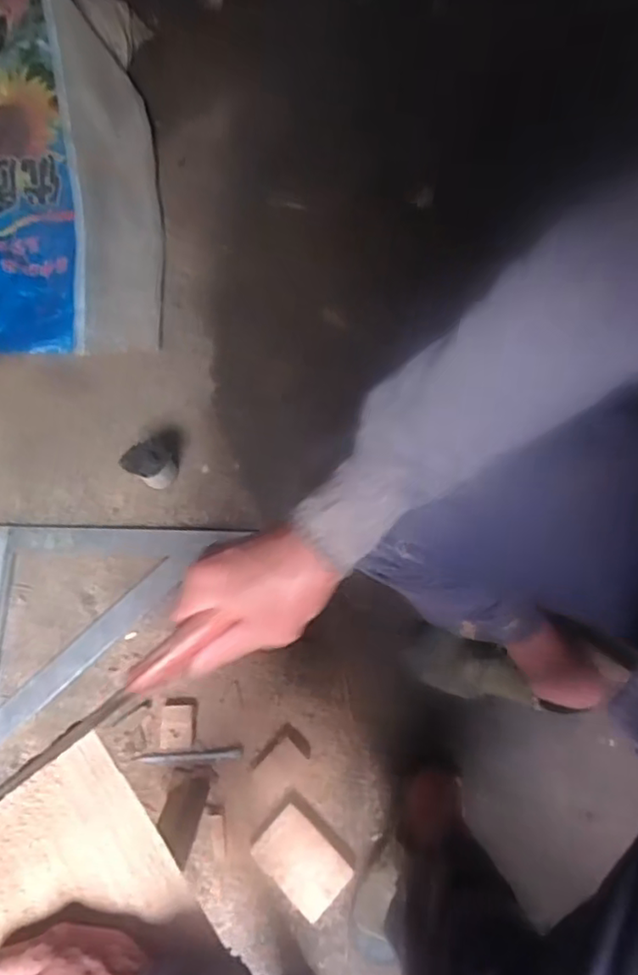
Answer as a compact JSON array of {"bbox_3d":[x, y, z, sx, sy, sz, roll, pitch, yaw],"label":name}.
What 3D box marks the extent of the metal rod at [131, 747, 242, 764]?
[{"bbox_3d":[-0.184,0.378,0.831,0.149,0.018,0.016,-4,77,-3],"label":"metal rod"}]

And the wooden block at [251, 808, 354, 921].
[{"bbox_3d":[-0.023,0.489,0.774,0.117,0.029,0.077,42,79,13],"label":"wooden block"}]

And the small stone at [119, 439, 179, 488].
[{"bbox_3d":[-0.247,-0.029,0.886,0.058,0.090,0.057,0,77,-2],"label":"small stone"}]

